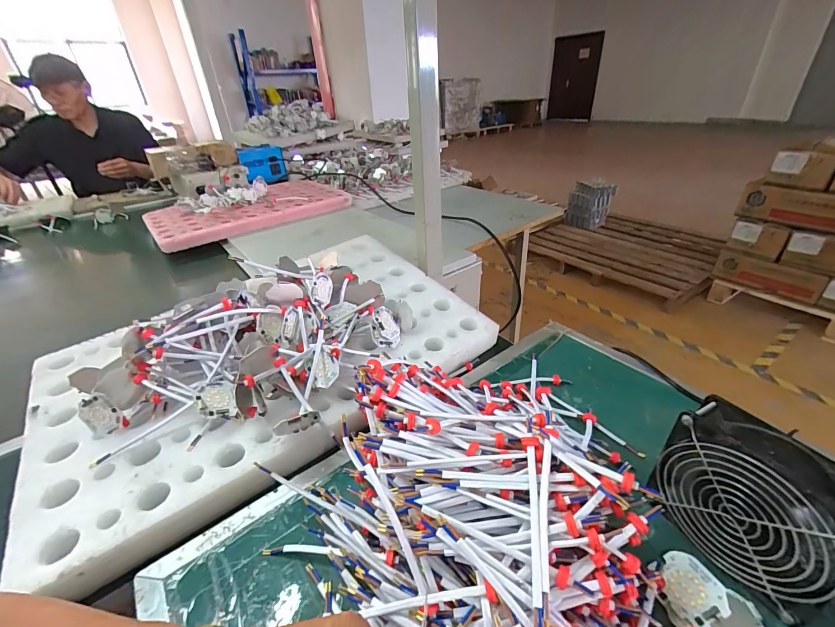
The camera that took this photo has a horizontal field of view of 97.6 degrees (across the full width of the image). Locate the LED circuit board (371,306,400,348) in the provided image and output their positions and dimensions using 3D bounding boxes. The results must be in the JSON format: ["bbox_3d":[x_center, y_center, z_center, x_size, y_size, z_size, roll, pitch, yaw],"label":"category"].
[{"bbox_3d":[-0.044,0.020,0.514,0.011,0.057,0.050,-19,-14,36],"label":"LED circuit board"}]

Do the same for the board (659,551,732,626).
[{"bbox_3d":[0.212,0.213,0.285,0.044,0.004,0.045,-15,30,-7],"label":"board"}]

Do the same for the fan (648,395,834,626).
[{"bbox_3d":[0.258,0.147,0.285,0.048,0.118,0.117,-20,35,-24],"label":"fan"}]

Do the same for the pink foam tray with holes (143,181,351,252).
[{"bbox_3d":[-0.526,-0.327,1.155,0.551,0.054,0.377,-26,38,-31],"label":"pink foam tray with holes"}]

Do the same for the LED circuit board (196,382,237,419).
[{"bbox_3d":[-0.224,0.096,0.407,0.039,0.009,0.048,13,36,-40],"label":"LED circuit board"}]

